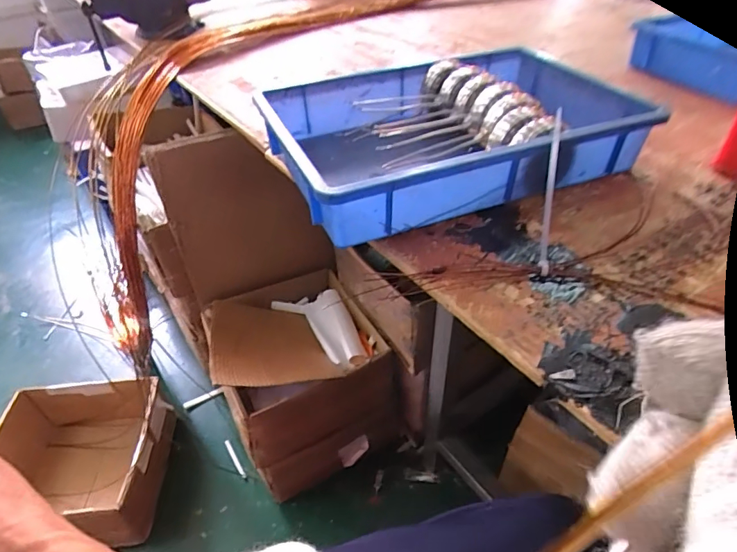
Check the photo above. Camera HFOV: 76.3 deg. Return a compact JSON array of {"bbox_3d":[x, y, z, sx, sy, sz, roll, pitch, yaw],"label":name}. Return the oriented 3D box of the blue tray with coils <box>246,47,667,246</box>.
[{"bbox_3d":[0.093,-0.185,0.594,0.399,0.092,0.303,-14,44,-13],"label":"blue tray with coils"}]

